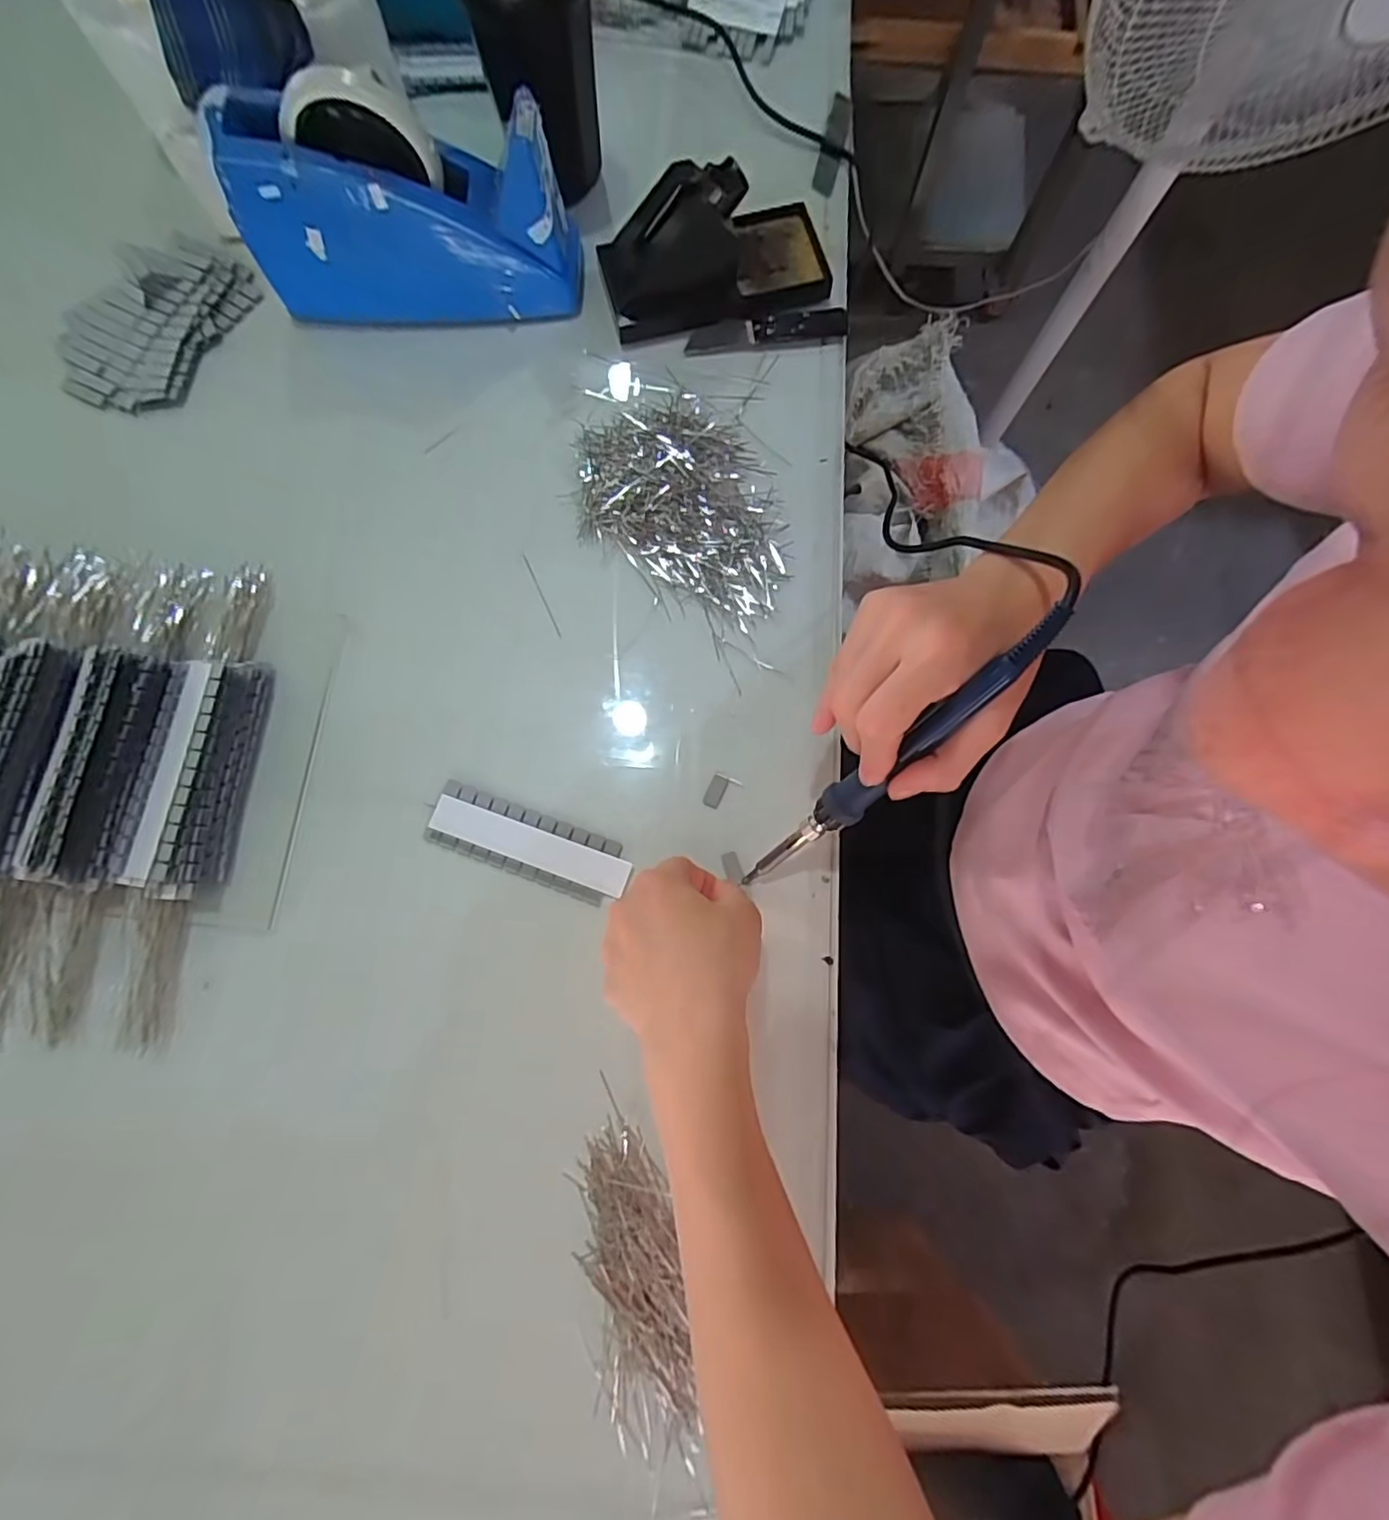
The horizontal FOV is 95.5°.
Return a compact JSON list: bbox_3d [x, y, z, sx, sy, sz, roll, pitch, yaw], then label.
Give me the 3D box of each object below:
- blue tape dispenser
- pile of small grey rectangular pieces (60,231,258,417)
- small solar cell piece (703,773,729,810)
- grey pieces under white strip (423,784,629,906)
[{"bbox_3d":[-0.188,-0.364,0.415,0.208,0.112,0.067,-4,77,-2],"label":"blue tape dispenser"},{"bbox_3d":[-0.389,-0.316,0.448,0.107,0.015,0.141,34,79,6],"label":"pile of small grey rectangular pieces"},{"bbox_3d":[0.013,0.019,0.392,0.010,0.004,0.022,23,78,4],"label":"small solar cell piece"},{"bbox_3d":[-0.100,0.051,0.383,0.124,0.004,0.041,20,78,3],"label":"grey pieces under white strip"}]

